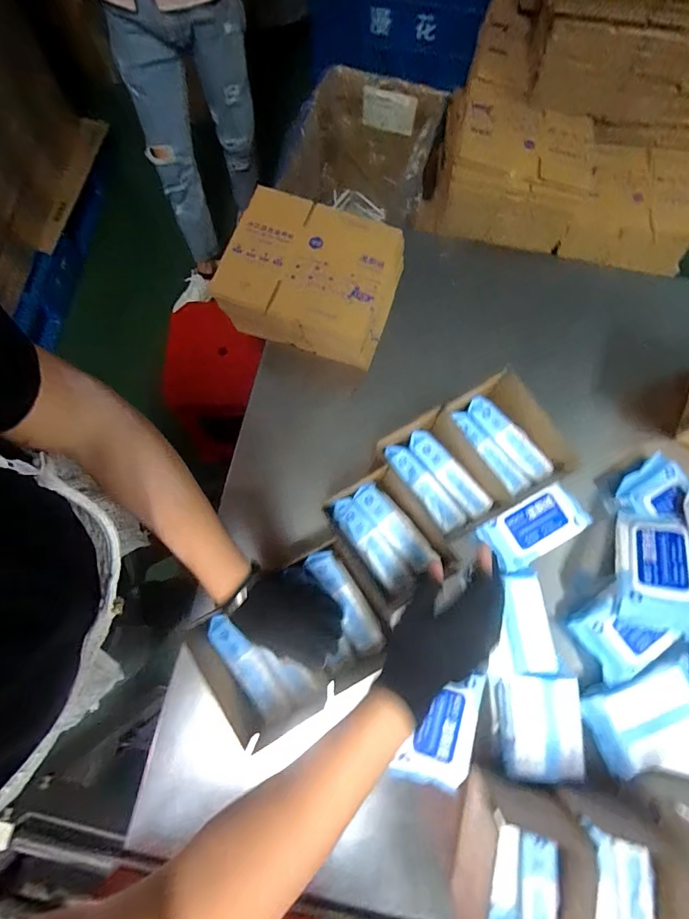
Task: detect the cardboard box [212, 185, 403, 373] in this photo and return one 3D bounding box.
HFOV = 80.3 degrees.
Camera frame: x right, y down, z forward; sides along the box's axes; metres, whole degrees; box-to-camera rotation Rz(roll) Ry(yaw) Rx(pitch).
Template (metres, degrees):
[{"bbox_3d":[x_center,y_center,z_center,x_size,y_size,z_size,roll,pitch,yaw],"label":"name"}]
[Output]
[{"bbox_3d":[-0.049,-0.298,0.671,0.266,0.101,0.207,20,77,4],"label":"cardboard box"}]

